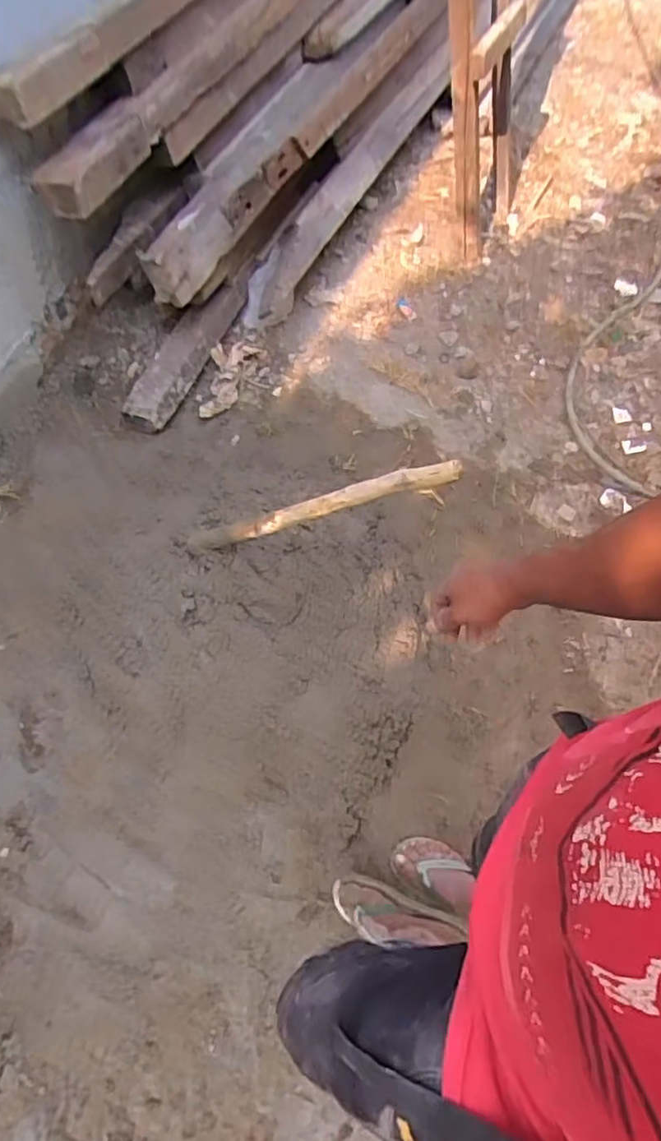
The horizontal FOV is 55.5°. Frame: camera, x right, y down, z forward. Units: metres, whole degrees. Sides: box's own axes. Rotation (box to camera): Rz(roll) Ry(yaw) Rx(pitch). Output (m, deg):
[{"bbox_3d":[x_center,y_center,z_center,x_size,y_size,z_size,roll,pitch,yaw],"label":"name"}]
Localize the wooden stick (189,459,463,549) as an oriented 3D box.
[{"bbox_3d":[-0.057,-0.107,1.138,0.643,0.040,0.042,-12,51,40],"label":"wooden stick"}]

